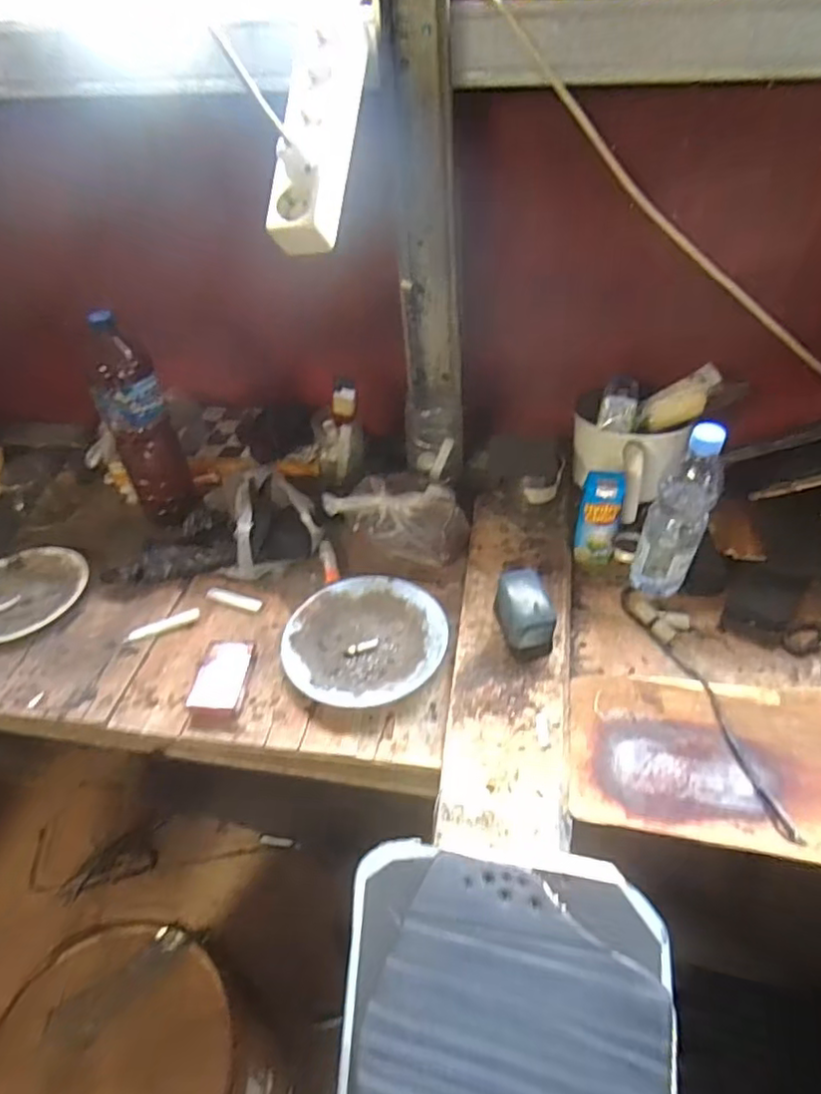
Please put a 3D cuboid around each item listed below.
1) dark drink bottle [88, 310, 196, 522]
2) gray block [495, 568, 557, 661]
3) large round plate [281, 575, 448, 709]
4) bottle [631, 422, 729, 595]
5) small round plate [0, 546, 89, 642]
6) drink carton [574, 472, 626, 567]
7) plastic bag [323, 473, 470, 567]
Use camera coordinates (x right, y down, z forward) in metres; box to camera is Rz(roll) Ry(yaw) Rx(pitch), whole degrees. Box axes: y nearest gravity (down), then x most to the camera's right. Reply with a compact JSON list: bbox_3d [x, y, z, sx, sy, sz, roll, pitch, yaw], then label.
[{"bbox_3d":[-0.377,-0.167,0.885,0.090,0.278,0.073,-20,46,-16],"label":"dark drink bottle"},{"bbox_3d":[0.135,0.080,0.747,0.051,0.067,0.091,-10,44,-6],"label":"gray block"},{"bbox_3d":[-0.056,0.112,0.768,0.192,0.024,0.186,-2,44,2],"label":"large round plate"},{"bbox_3d":[0.314,-0.035,0.737,0.065,0.219,0.062,18,48,21],"label":"bottle"},{"bbox_3d":[-0.540,0.060,0.870,0.170,0.013,0.155,-2,44,2],"label":"small round plate"},{"bbox_3d":[0.247,-0.040,0.830,0.053,0.128,0.038,5,39,10],"label":"drink carton"},{"bbox_3d":[-0.014,-0.051,0.882,0.189,0.074,0.124,16,47,19],"label":"plastic bag"}]

